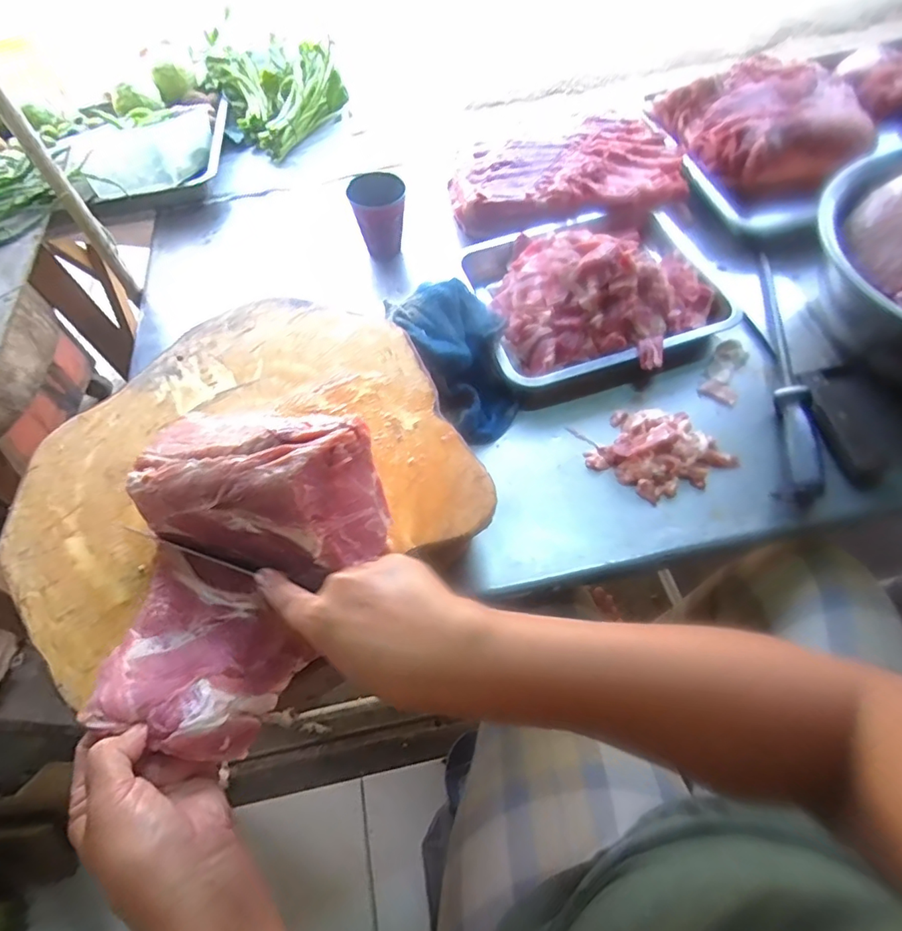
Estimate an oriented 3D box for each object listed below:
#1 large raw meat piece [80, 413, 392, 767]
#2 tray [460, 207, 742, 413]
[{"bbox_3d":[-0.151,0.075,0.374,0.173,0.097,0.221,8,60,7],"label":"large raw meat piece"},{"bbox_3d":[0.180,-0.238,0.671,0.322,0.093,0.288,-22,61,-10],"label":"tray"}]

